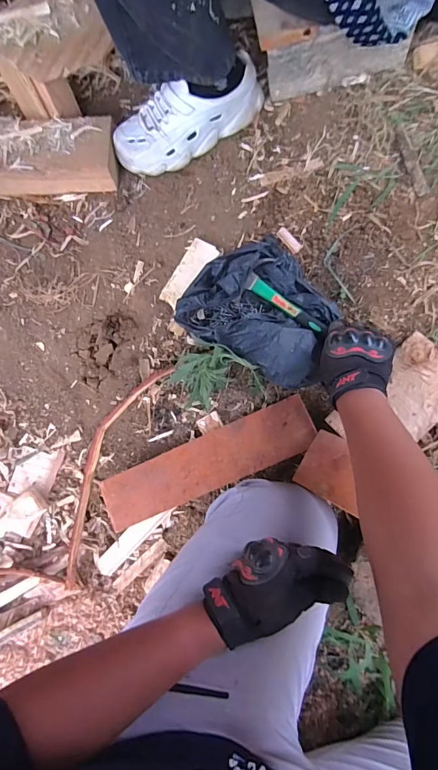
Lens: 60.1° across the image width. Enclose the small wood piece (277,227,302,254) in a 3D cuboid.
[{"bbox_3d":[0.121,-0.250,0.654,0.018,0.009,0.049,-43,78,-10],"label":"small wood piece"}]

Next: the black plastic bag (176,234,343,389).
[{"bbox_3d":[0.082,-0.129,0.634,0.259,0.072,0.198,29,77,8],"label":"black plastic bag"}]

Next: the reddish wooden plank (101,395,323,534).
[{"bbox_3d":[-0.021,0.138,0.655,0.383,0.013,0.089,-25,77,6],"label":"reddish wooden plank"}]

